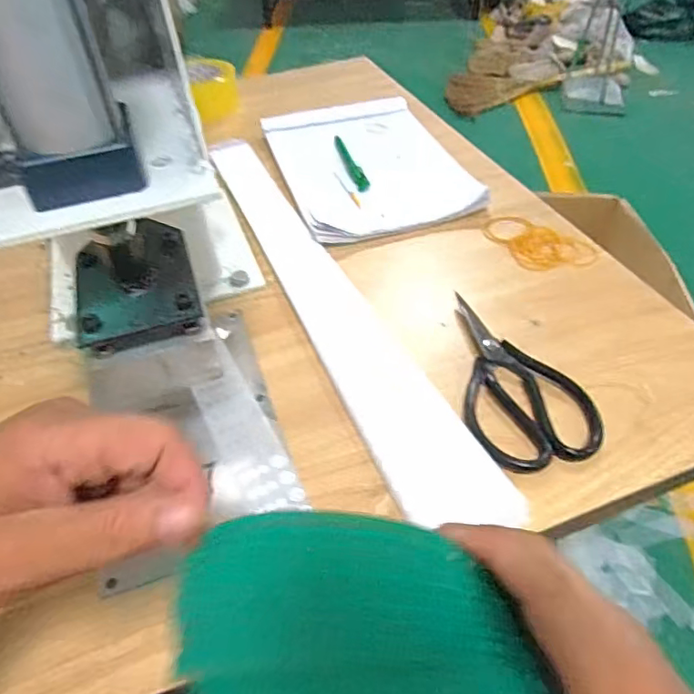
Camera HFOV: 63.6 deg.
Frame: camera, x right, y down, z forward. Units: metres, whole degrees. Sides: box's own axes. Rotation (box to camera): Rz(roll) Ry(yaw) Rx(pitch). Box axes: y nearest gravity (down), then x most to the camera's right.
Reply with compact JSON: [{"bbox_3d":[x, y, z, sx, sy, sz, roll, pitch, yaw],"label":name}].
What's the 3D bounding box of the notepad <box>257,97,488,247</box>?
[{"bbox_3d":[0.024,-0.238,0.715,0.209,0.017,0.311,-15,46,-10],"label":"notepad"}]

